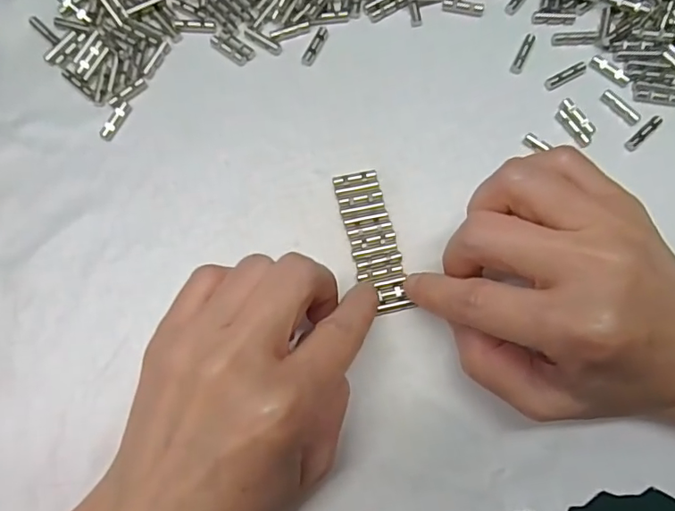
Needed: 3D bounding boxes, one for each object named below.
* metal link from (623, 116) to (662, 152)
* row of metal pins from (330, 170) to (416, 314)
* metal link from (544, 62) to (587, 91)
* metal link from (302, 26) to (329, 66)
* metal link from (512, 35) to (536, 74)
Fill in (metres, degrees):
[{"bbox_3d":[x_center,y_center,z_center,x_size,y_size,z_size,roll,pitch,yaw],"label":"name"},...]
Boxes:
[{"bbox_3d":[0.142,-0.057,0.240,0.022,0.005,0.005,-41,80,-9],"label":"metal link"},{"bbox_3d":[0.016,-0.007,0.229,0.020,0.004,0.064,-16,76,-3],"label":"row of metal pins"},{"bbox_3d":[0.108,-0.085,0.246,0.022,0.004,0.006,-29,78,-6],"label":"metal link"},{"bbox_3d":[-0.011,-0.102,0.253,0.006,0.004,0.021,28,78,7],"label":"metal link"},{"bbox_3d":[0.089,-0.097,0.250,0.006,0.004,0.021,25,78,6],"label":"metal link"}]

